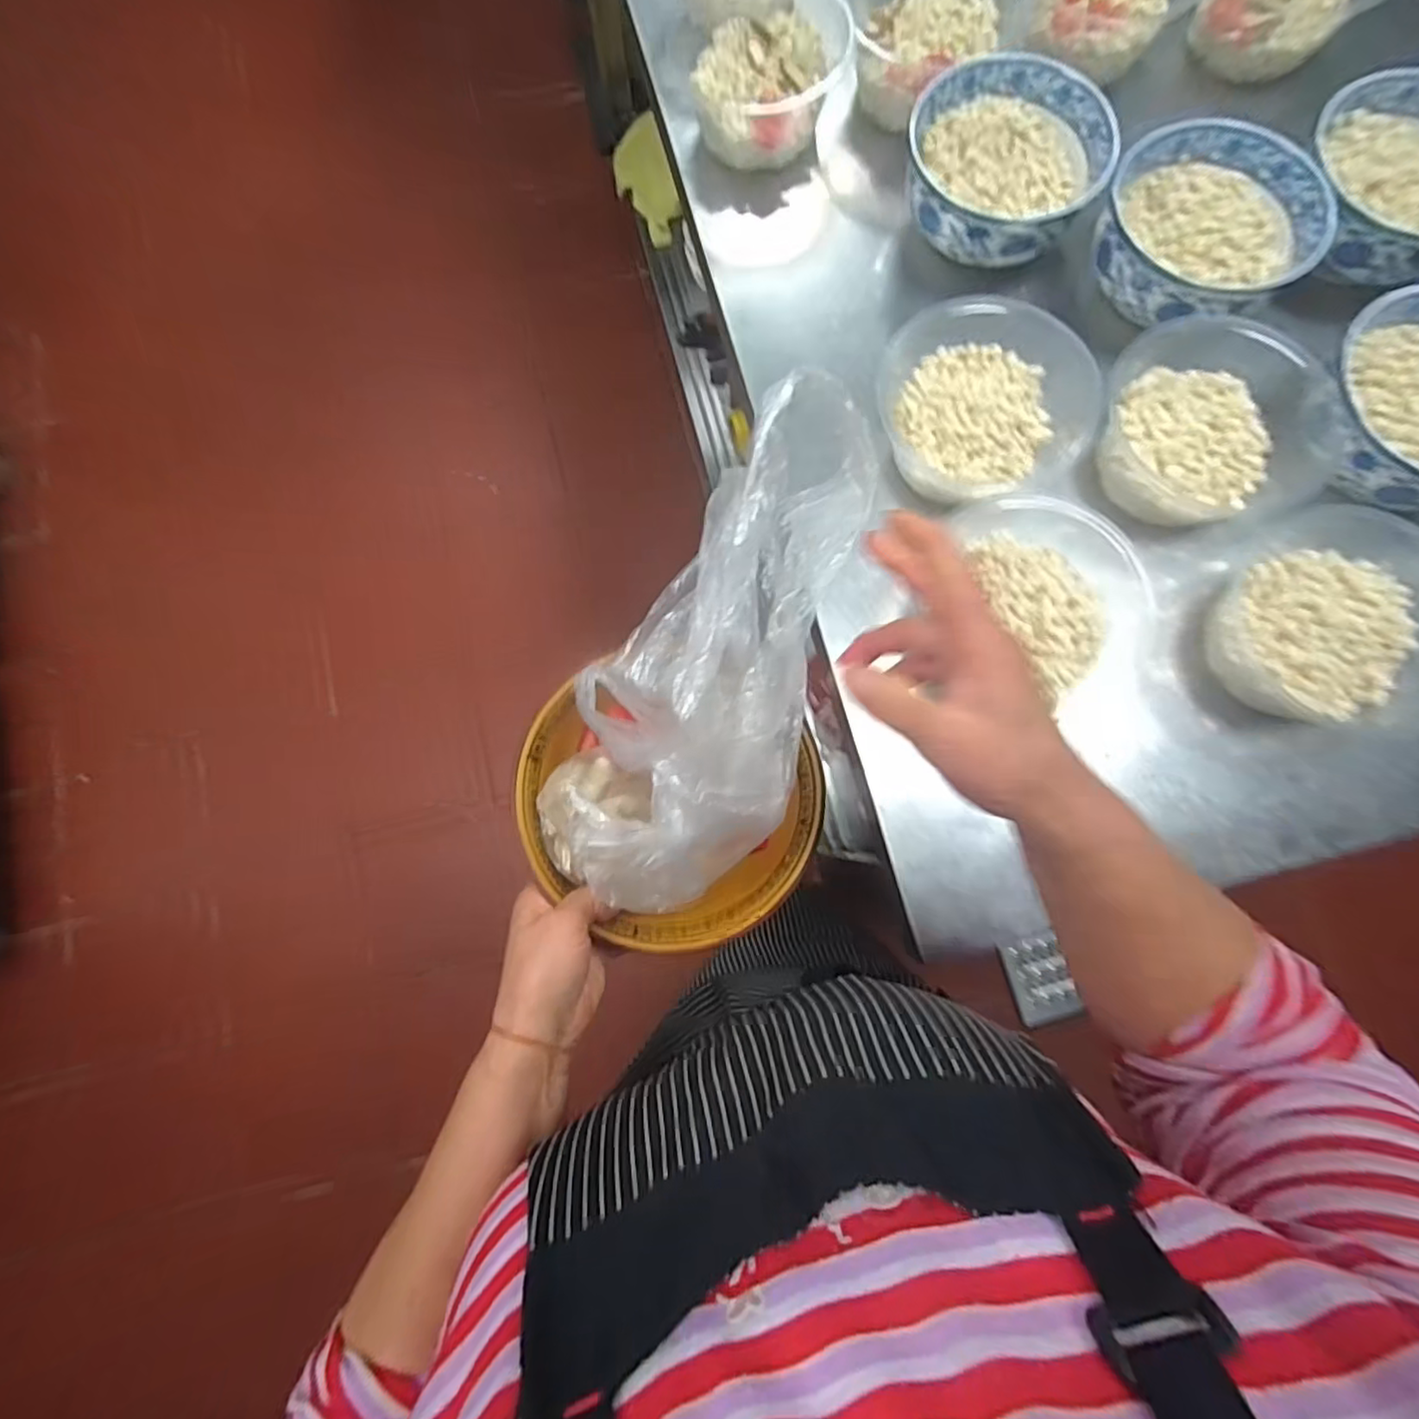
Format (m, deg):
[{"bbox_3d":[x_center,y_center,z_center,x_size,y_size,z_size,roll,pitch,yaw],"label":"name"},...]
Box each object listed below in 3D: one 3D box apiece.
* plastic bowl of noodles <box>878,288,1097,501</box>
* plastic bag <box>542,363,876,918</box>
[{"bbox_3d":[0.228,-0.258,0.524,0.173,0.068,0.161,42,84,7],"label":"plastic bowl of noodles"},{"bbox_3d":[0.004,-0.024,0.322,0.116,0.103,0.260,26,100,1],"label":"plastic bag"}]

